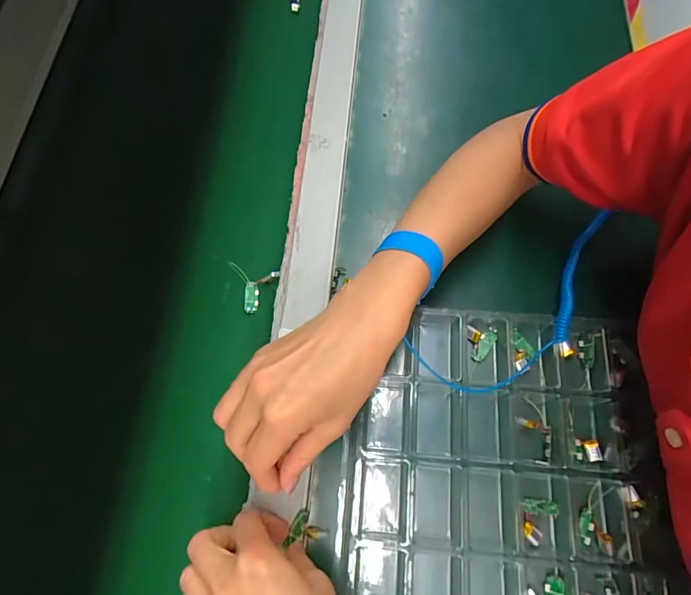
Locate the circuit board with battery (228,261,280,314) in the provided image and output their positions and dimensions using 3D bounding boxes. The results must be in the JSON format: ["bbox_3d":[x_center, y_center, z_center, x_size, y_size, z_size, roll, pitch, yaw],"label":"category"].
[{"bbox_3d":[-0.086,-0.007,0.395,0.044,0.016,0.040,10,70,4],"label":"circuit board with battery"}]

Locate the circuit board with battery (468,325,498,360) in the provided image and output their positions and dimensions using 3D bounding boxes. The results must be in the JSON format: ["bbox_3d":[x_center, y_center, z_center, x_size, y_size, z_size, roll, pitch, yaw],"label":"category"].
[{"bbox_3d":[0.115,0.037,0.362,0.024,0.008,0.028,-1,70,0],"label":"circuit board with battery"}]

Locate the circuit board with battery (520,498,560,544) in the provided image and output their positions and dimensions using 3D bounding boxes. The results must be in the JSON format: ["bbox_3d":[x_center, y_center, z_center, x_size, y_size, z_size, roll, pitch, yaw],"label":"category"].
[{"bbox_3d":[0.142,0.161,0.317,0.026,0.006,0.029,0,70,1],"label":"circuit board with battery"}]

